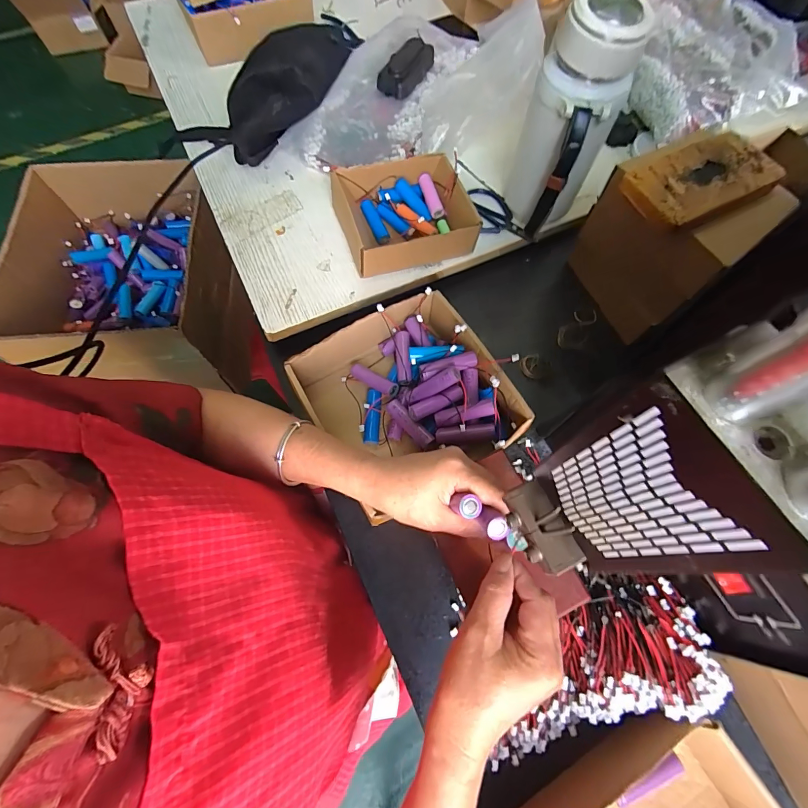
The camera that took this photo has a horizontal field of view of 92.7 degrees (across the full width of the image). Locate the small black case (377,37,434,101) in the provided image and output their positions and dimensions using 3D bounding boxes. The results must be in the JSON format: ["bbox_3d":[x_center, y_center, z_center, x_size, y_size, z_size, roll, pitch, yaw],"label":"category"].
[{"bbox_3d":[0.004,-0.490,0.565,0.058,0.031,0.101,33,71,12],"label":"small black case"}]

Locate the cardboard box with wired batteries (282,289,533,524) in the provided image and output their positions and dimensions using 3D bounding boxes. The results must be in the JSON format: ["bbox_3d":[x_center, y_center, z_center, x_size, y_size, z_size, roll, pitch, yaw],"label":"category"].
[{"bbox_3d":[-0.002,-0.004,0.443,0.204,0.075,0.198,-26,71,-11],"label":"cardboard box with wired batteries"}]

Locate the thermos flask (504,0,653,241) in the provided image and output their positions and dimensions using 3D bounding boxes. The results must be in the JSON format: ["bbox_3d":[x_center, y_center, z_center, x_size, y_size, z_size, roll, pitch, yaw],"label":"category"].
[{"bbox_3d":[0.181,-0.310,0.446,0.093,0.213,0.098,27,70,9],"label":"thermos flask"}]

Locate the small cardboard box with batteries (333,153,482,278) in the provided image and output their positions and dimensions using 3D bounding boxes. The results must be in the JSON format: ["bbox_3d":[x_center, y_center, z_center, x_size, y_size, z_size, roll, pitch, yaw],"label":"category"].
[{"bbox_3d":[0.001,-0.251,0.509,0.162,0.050,0.147,-19,70,-9],"label":"small cardboard box with batteries"}]

